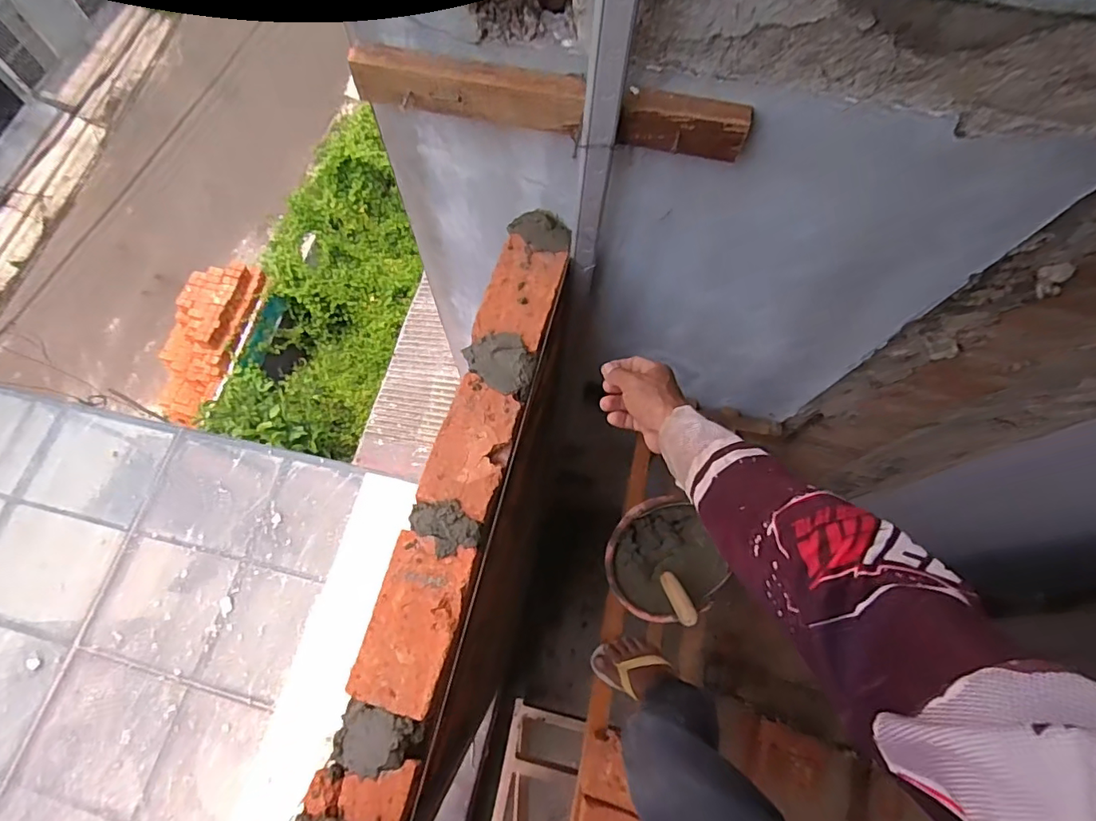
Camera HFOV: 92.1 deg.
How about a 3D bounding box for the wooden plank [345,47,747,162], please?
[{"bbox_3d":[-0.002,-0.347,0.601,0.441,0.059,0.033,11,70,3],"label":"wooden plank"}]

